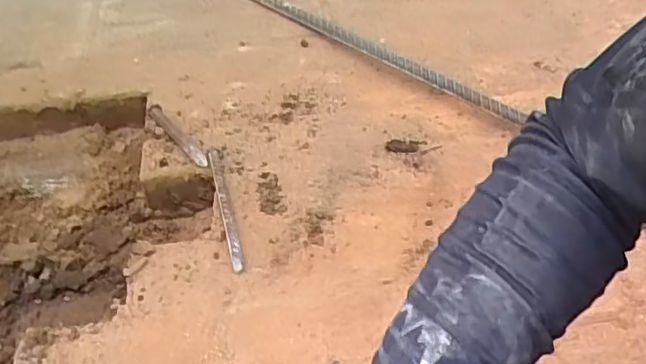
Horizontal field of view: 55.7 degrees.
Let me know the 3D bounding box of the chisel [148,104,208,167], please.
[{"bbox_3d":[-0.207,-0.068,0.878,0.025,0.020,0.163,-29,48,-26],"label":"chisel"}]

